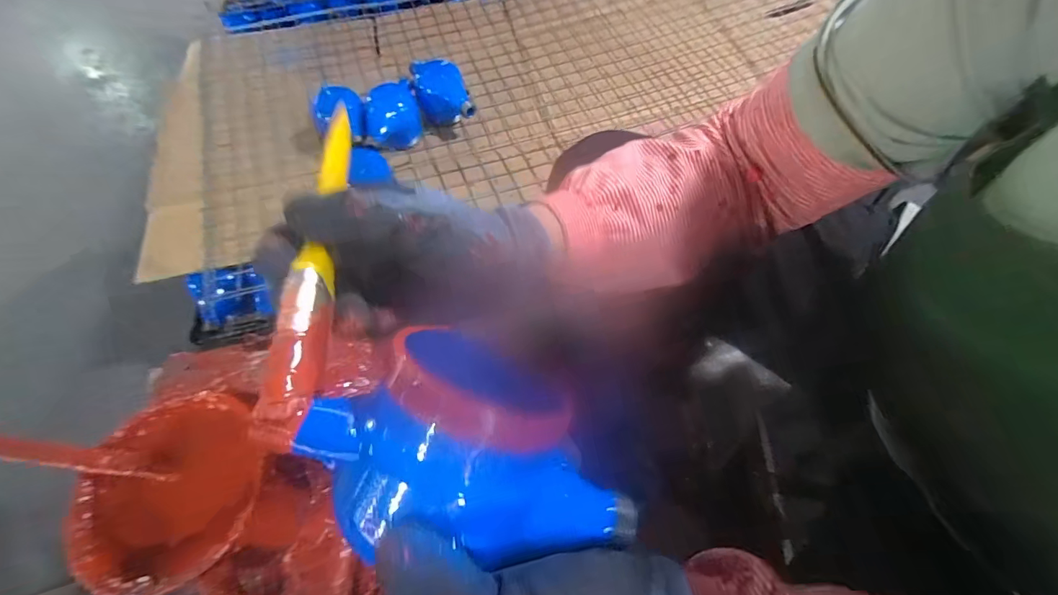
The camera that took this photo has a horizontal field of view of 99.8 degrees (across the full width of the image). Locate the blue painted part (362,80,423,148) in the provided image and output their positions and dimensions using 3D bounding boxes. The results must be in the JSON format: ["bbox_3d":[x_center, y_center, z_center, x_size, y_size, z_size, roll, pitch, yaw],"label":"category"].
[{"bbox_3d":[-0.228,-0.304,0.754,0.088,0.081,0.078,-17,61,-5],"label":"blue painted part"}]

